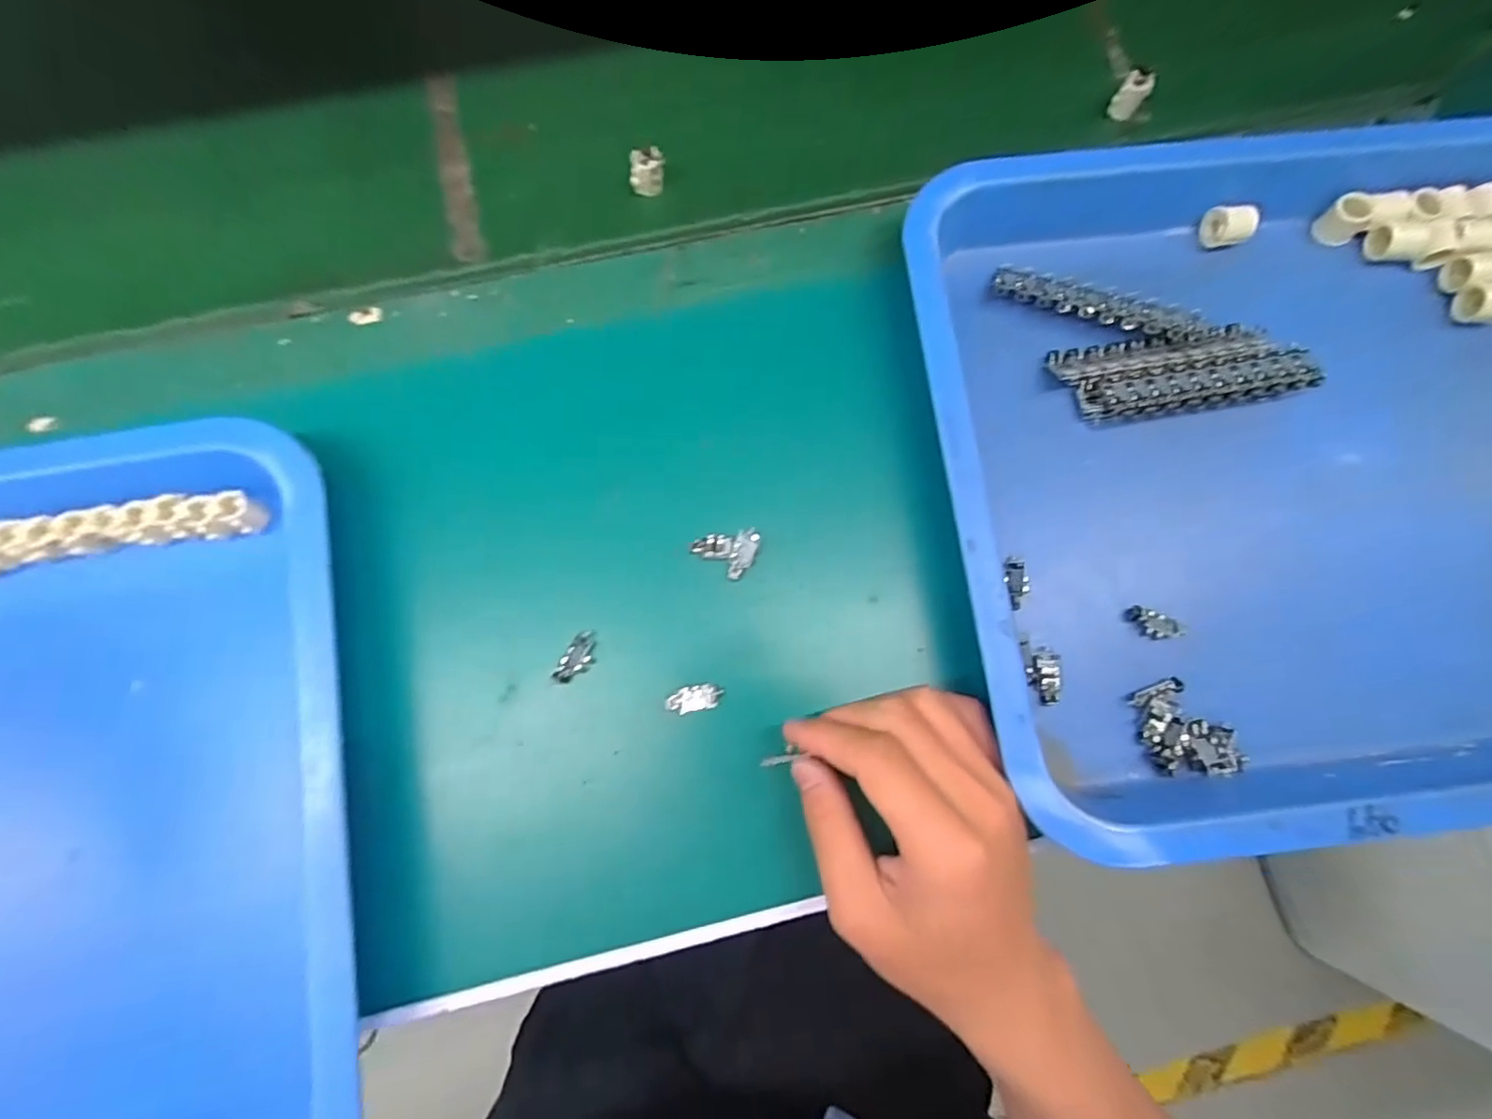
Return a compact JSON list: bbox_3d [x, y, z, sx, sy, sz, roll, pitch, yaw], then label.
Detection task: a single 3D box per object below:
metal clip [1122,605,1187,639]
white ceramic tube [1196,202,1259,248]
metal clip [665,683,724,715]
[{"bbox_3d":[0.196,0.031,0.311,0.027,0.008,0.012,21,77,4],"label":"metal clip"},{"bbox_3d":[0.266,-0.184,0.356,0.023,0.018,0.019,-3,76,-2],"label":"white ceramic tube"},{"bbox_3d":[-0.024,0.066,0.304,0.026,0.004,0.012,-11,77,-4],"label":"metal clip"}]

